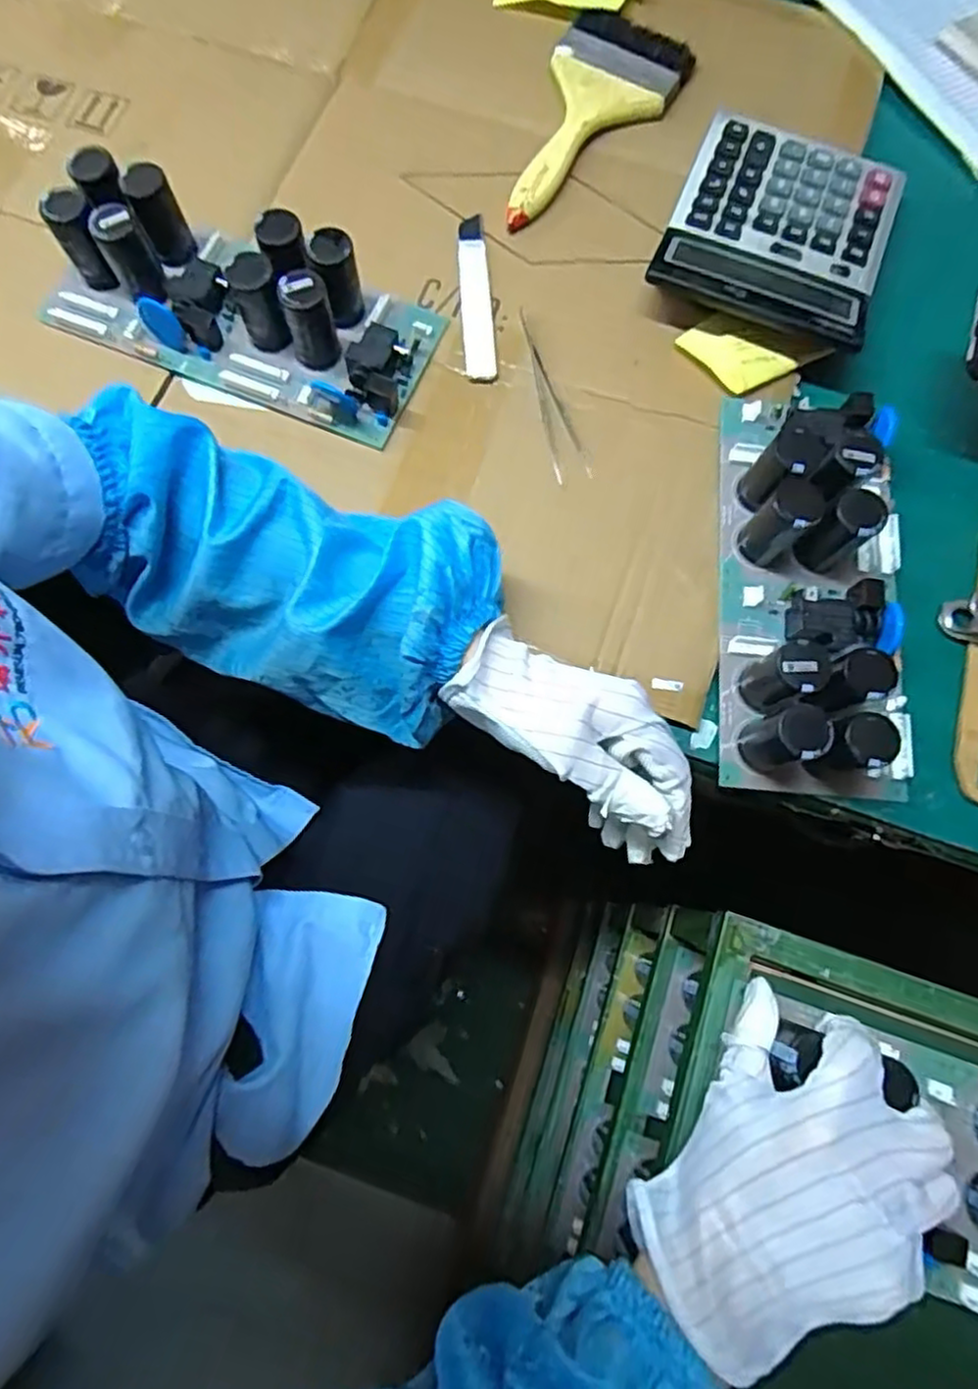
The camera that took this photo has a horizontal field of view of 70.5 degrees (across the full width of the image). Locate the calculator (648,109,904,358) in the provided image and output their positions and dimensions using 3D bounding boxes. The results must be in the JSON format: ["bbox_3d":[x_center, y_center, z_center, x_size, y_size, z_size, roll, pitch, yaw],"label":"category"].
[{"bbox_3d":[0.201,-0.321,0.476,0.146,0.029,0.165,20,76,5],"label":"calculator"}]

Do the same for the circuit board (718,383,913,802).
[{"bbox_3d":[0.198,-0.078,0.405,0.113,0.056,0.266,4,75,1],"label":"circuit board"}]

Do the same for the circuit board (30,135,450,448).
[{"bbox_3d":[-0.165,-0.258,0.450,0.245,0.064,0.104,21,76,5],"label":"circuit board"}]

